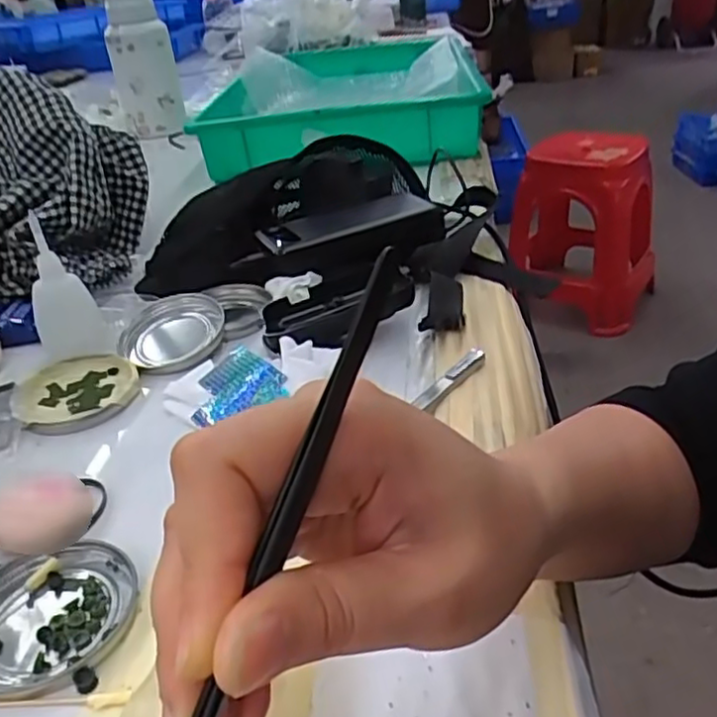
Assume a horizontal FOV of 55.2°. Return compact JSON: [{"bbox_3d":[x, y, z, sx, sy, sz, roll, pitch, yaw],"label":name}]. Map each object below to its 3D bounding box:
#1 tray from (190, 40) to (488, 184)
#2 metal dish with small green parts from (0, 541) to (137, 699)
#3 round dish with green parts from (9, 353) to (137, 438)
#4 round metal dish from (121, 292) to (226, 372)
[{"bbox_3d":[-0.018,-0.392,1.040,0.355,0.091,0.573,-3,32,3],"label":"tray"},{"bbox_3d":[-0.142,0.115,0.310,0.073,0.008,0.076,-4,32,2],"label":"metal dish with small green parts"},{"bbox_3d":[-0.191,0.022,0.466,0.078,0.012,0.080,-4,32,2],"label":"round dish with green parts"},{"bbox_3d":[-0.138,-0.020,0.510,0.077,0.019,0.076,-4,32,2],"label":"round metal dish"}]

